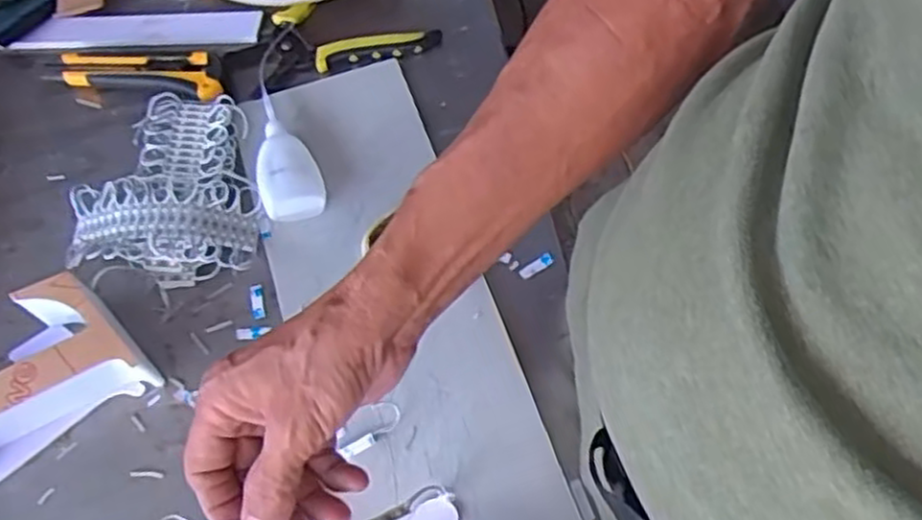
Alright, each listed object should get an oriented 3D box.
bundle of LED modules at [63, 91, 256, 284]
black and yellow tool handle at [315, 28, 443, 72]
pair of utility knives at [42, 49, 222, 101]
[{"bbox_3d":[-0.216,-0.055,0.557,0.122,0.034,0.149,-10,63,-2],"label":"bundle of LED modules"},{"bbox_3d":[-0.067,-0.173,0.621,0.102,0.010,0.021,-13,64,-5],"label":"black and yellow tool handle"},{"bbox_3d":[-0.260,-0.154,0.617,0.149,0.016,0.044,10,64,6],"label":"pair of utility knives"}]

